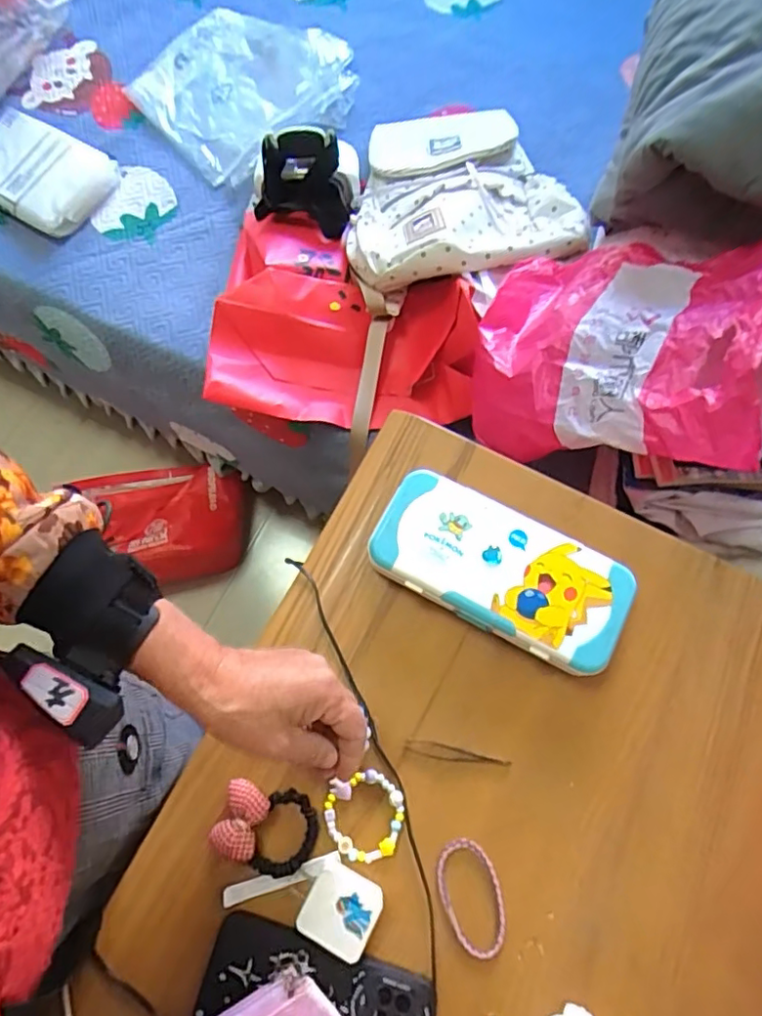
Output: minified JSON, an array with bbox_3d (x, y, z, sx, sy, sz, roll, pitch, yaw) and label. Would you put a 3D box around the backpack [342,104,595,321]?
[{"bbox_3d":[0.109,-0.465,0.839,0.309,0.103,0.352,-6,72,-1],"label":"backpack"}]

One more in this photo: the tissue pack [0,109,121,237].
[{"bbox_3d":[-0.554,-0.536,0.935,0.232,0.052,0.166,26,75,9],"label":"tissue pack"}]

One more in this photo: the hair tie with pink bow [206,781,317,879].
[{"bbox_3d":[-0.088,0.245,0.443,0.074,0.022,0.061,18,74,7],"label":"hair tie with pink bow"}]

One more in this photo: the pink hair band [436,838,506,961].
[{"bbox_3d":[0.068,0.291,0.435,0.045,0.006,0.077,-19,73,-5],"label":"pink hair band"}]

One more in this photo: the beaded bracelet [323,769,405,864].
[{"bbox_3d":[-0.011,0.239,0.451,0.060,0.005,0.061,0,72,1],"label":"beaded bracelet"}]

